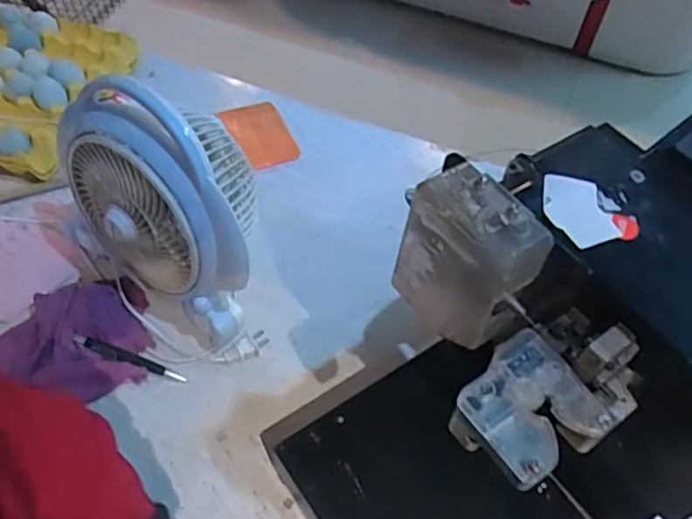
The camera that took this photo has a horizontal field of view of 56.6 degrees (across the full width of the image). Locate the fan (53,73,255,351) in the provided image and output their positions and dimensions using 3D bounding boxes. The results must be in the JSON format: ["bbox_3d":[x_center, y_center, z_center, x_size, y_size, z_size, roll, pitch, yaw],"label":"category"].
[{"bbox_3d":[-0.193,-0.059,0.667,0.242,0.237,0.119,25,55,14],"label":"fan"}]

